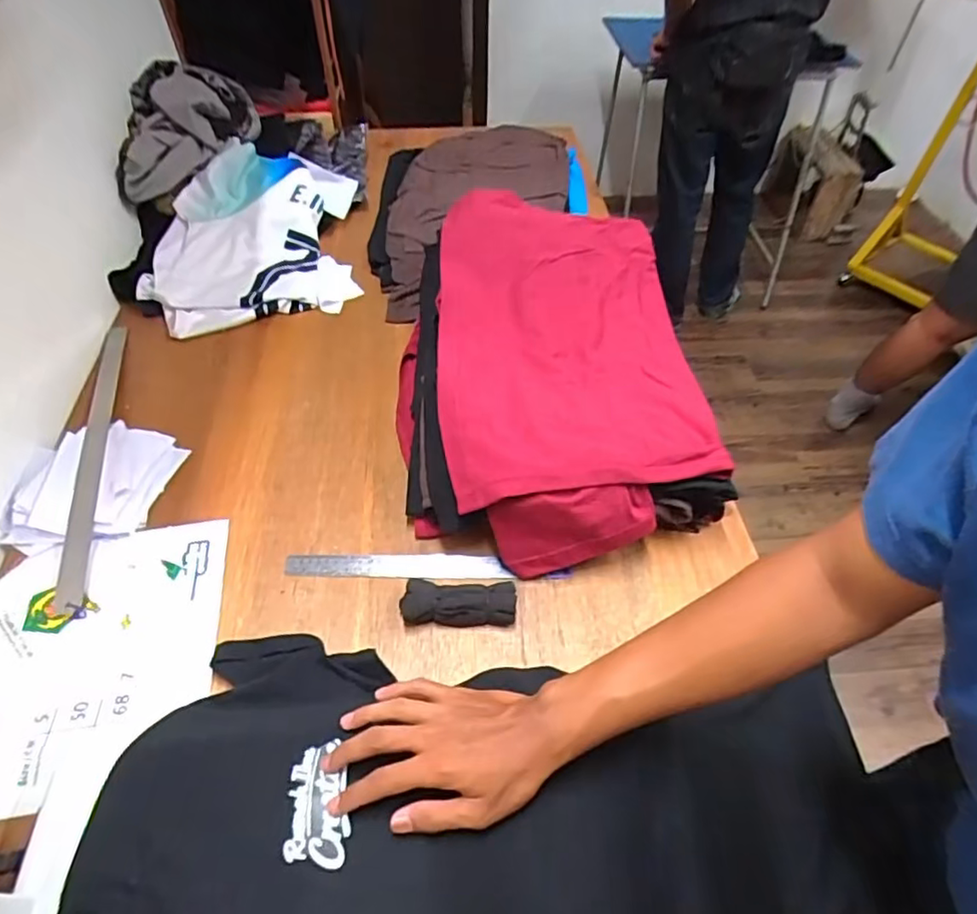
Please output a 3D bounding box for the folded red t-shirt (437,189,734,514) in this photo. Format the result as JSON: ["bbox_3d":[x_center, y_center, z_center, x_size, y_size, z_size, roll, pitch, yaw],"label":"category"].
[{"bbox_3d":[0.107,-0.166,0.804,0.340,0.070,0.526,4,52,-10],"label":"folded red t-shirt"}]

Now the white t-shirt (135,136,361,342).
[{"bbox_3d":[-0.411,-0.393,1.049,0.351,0.114,0.369,-8,51,-9],"label":"white t-shirt"}]

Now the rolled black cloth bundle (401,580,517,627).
[{"bbox_3d":[-0.033,0.164,0.674,0.124,0.030,0.045,1,50,-1],"label":"rolled black cloth bundle"}]

